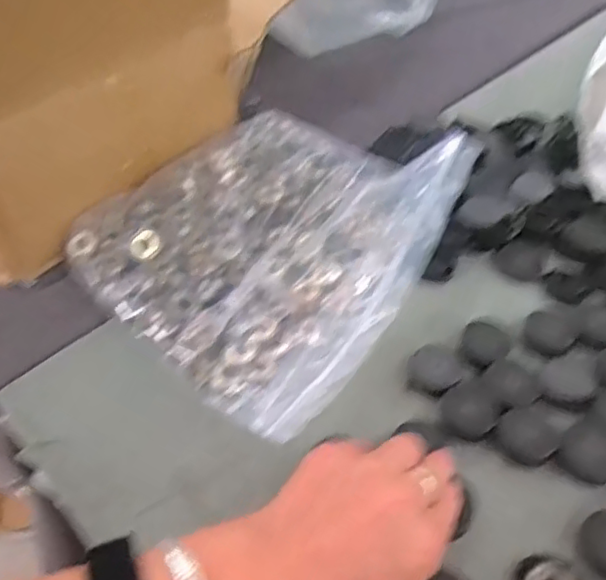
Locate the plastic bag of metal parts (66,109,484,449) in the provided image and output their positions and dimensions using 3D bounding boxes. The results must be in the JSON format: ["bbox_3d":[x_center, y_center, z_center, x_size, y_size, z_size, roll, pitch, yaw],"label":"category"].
[{"bbox_3d":[-0.022,-0.048,0.448,0.231,0.066,0.238,31,57,26],"label":"plastic bag of metal parts"}]

